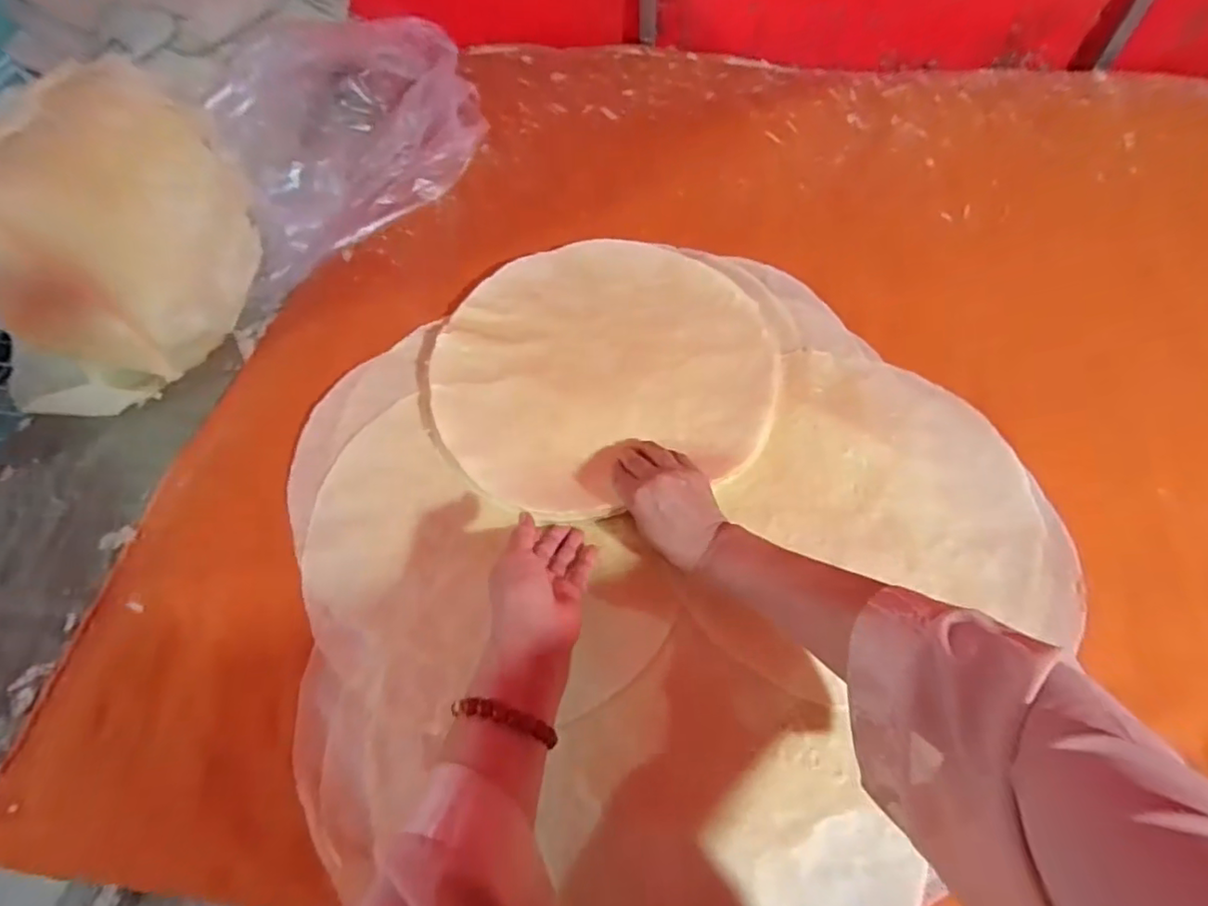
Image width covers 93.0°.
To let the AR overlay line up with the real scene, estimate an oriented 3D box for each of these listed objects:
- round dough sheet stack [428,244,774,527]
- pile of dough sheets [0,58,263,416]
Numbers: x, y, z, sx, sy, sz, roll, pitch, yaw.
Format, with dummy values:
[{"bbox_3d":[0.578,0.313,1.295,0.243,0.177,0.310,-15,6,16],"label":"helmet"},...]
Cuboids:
[{"bbox_3d":[-0.003,-0.103,0.649,0.364,0.023,0.353,-1,62,1],"label":"round dough sheet stack"},{"bbox_3d":[-0.608,-0.259,0.673,0.281,0.203,0.364,25,65,14],"label":"pile of dough sheets"}]

